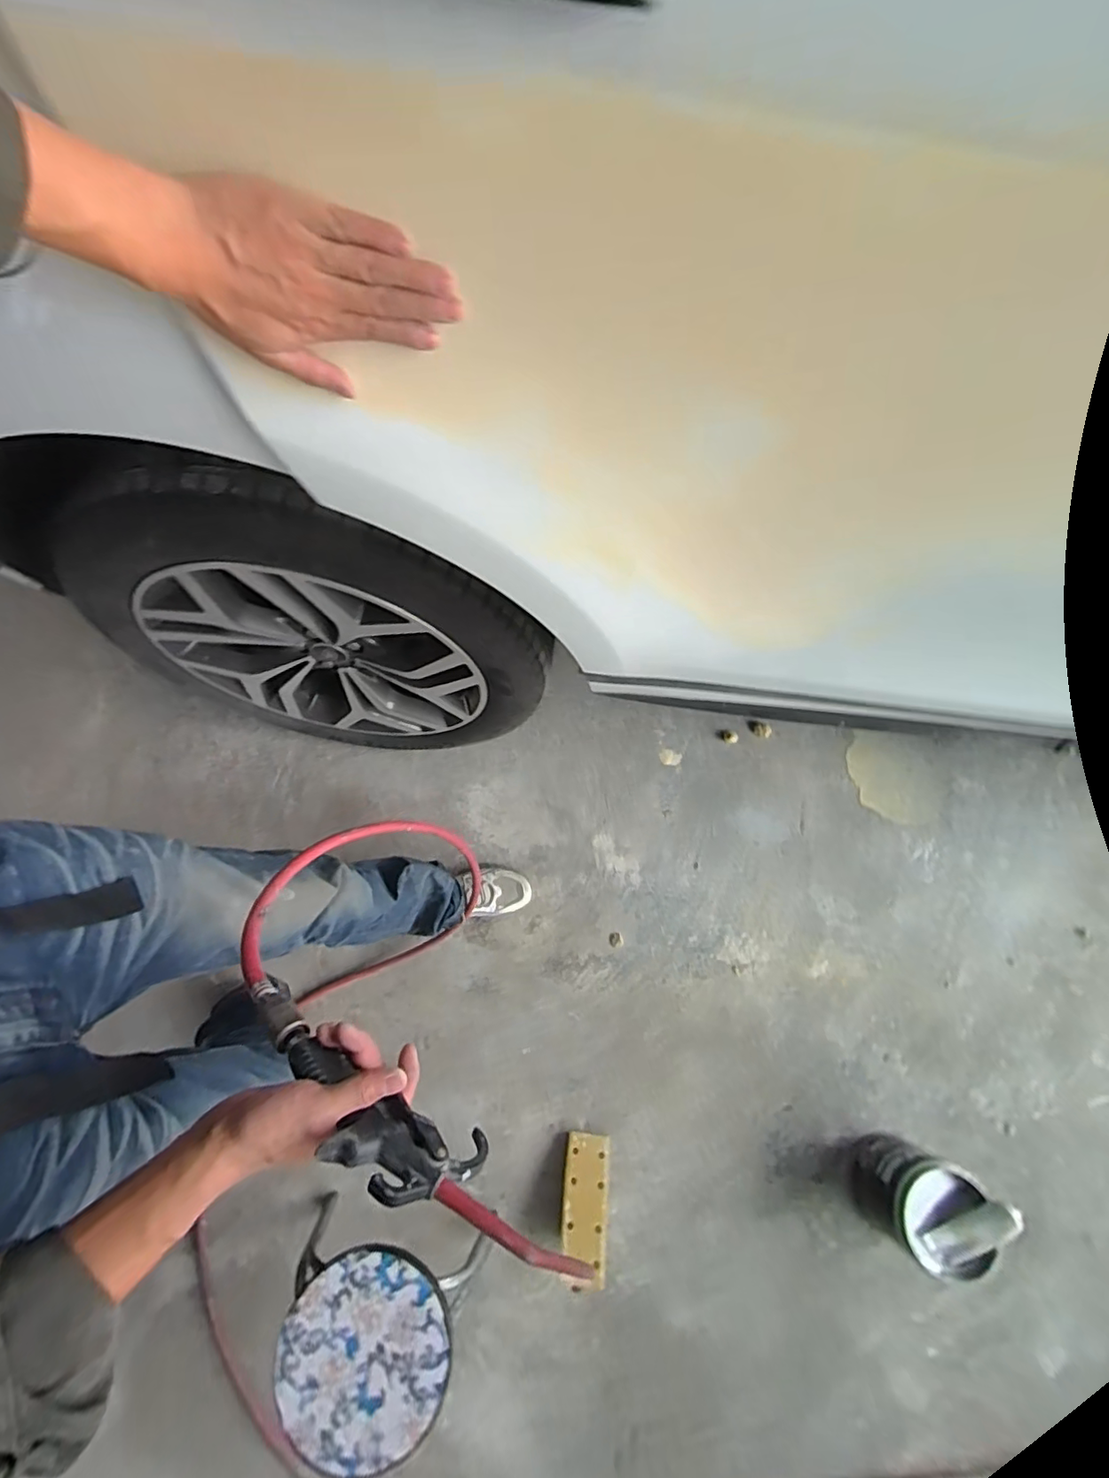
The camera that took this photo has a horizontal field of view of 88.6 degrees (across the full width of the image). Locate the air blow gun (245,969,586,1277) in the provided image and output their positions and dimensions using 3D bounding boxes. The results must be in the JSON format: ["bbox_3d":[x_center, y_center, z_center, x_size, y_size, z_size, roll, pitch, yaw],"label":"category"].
[{"bbox_3d":[-0.121,0.263,0.394,0.314,0.072,0.039,23,71,28],"label":"air blow gun"}]

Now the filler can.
[{"bbox_3d":[0.560,0.710,0.876,0.136,0.203,0.142,25,72,10],"label":"filler can"}]

